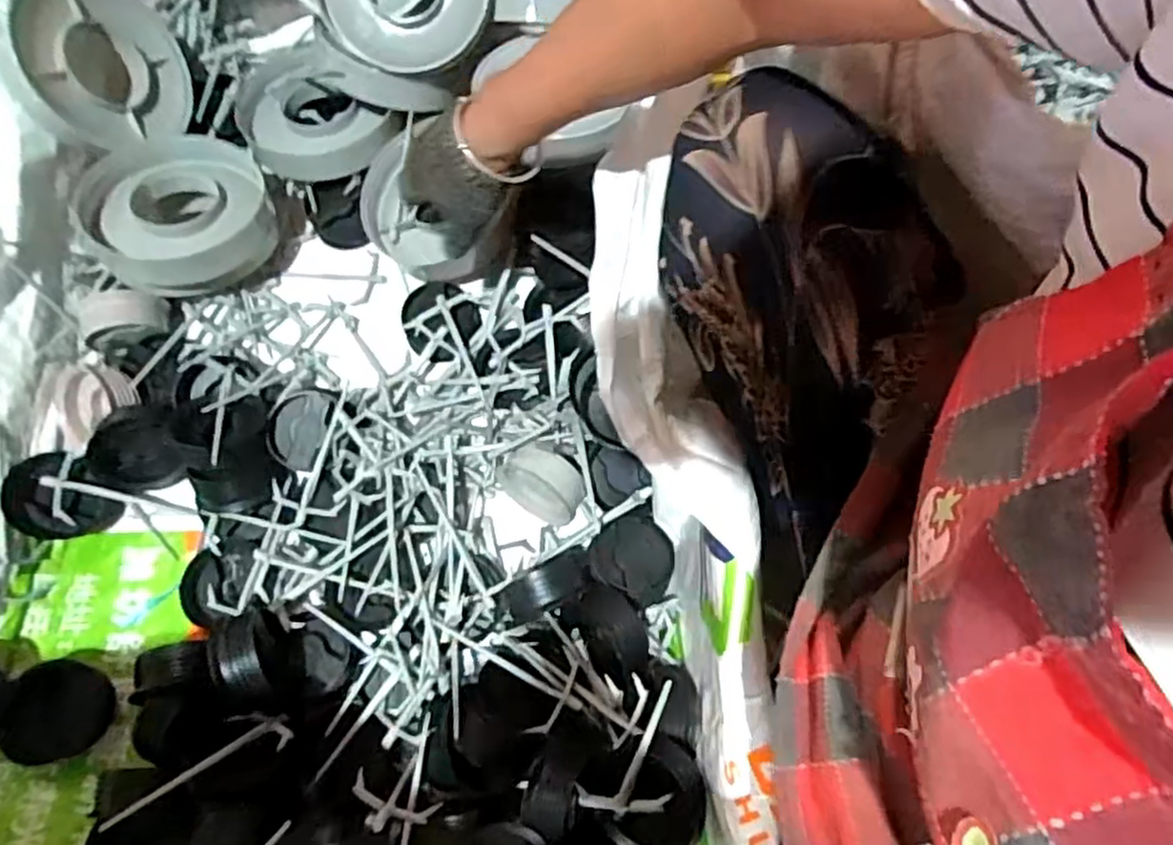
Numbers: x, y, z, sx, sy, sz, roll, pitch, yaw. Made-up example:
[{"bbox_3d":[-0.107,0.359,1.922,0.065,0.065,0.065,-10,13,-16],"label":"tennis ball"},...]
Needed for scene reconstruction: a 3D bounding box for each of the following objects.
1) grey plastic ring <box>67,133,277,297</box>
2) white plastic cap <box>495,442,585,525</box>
[{"bbox_3d":[-0.384,-0.199,0.671,0.162,0.056,0.148,1,70,-2],"label":"grey plastic ring"},{"bbox_3d":[-0.039,0.052,0.614,0.072,0.076,0.021,24,50,4],"label":"white plastic cap"}]

